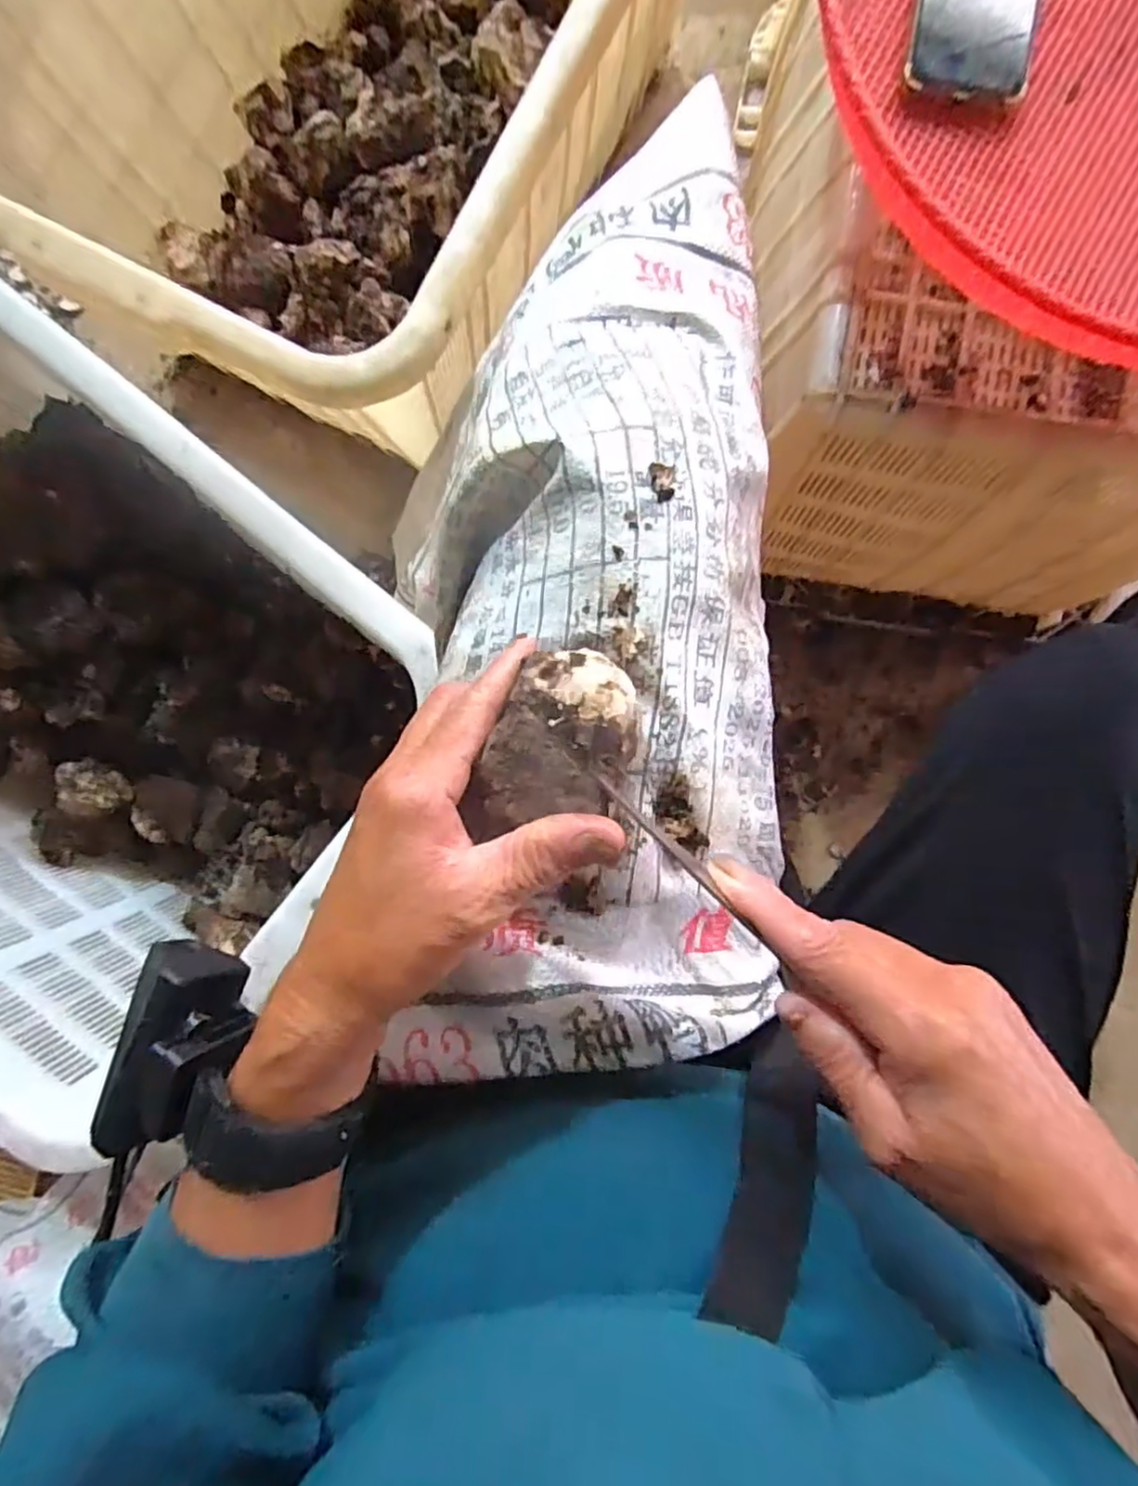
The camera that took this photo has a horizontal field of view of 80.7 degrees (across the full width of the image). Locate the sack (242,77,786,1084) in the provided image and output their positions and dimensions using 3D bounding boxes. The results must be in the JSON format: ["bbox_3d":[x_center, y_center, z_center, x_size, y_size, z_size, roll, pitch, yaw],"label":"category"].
[{"bbox_3d":[0.001,-0.102,0.324,0.219,0.087,0.491,3,83,2],"label":"sack"}]

